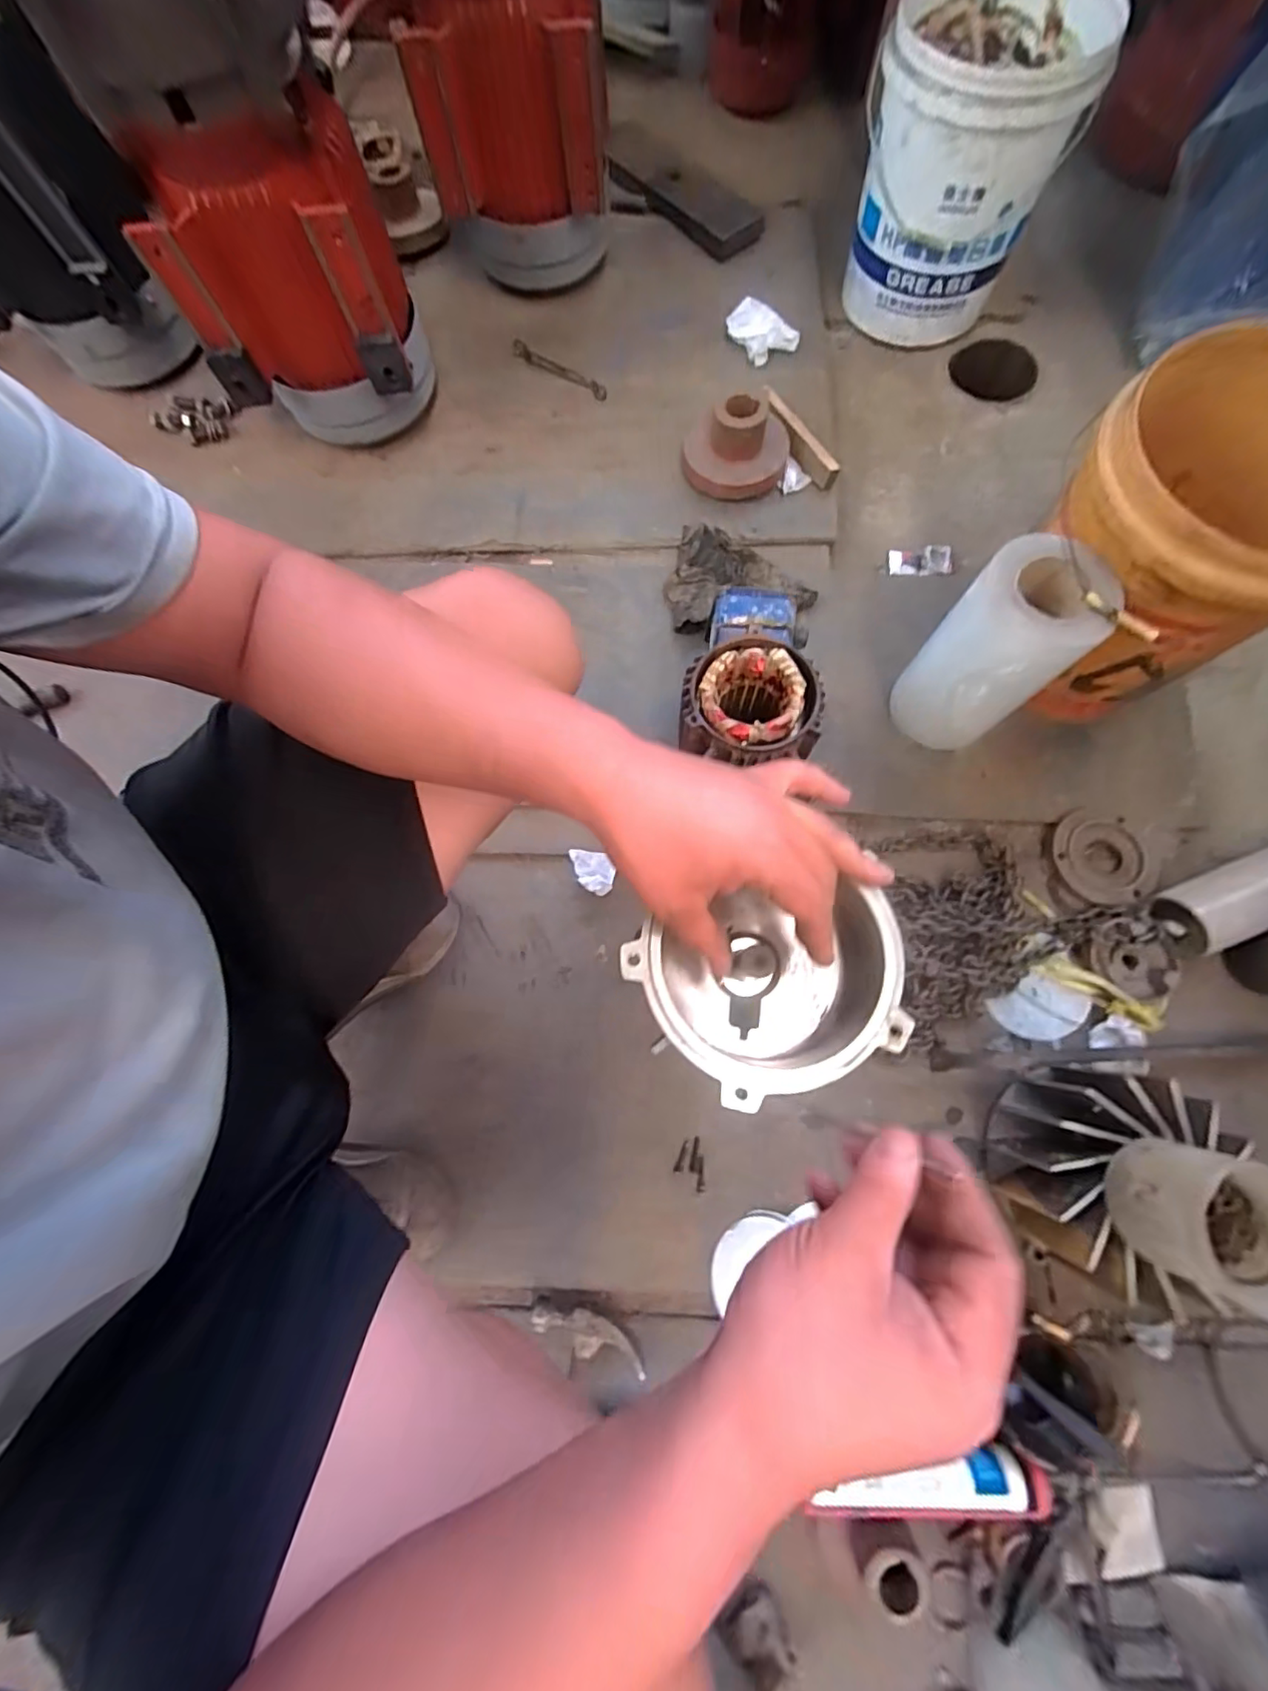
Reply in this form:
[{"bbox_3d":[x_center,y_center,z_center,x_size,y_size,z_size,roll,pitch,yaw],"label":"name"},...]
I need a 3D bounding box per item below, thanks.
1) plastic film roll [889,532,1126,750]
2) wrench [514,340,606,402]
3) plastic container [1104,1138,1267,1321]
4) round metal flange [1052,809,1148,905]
[{"bbox_3d":[0.421,-0.219,0.712,0.165,0.262,0.132,-38,78,-7],"label":"plastic film roll"},{"bbox_3d":[-0.121,-0.812,0.996,0.192,0.020,0.037,36,80,9],"label":"wrench"},{"bbox_3d":[0.518,0.334,0.523,0.116,0.089,0.111,21,78,6],"label":"plastic container"},{"bbox_3d":[0.615,0.015,0.774,0.114,0.029,0.124,0,76,2],"label":"round metal flange"}]

